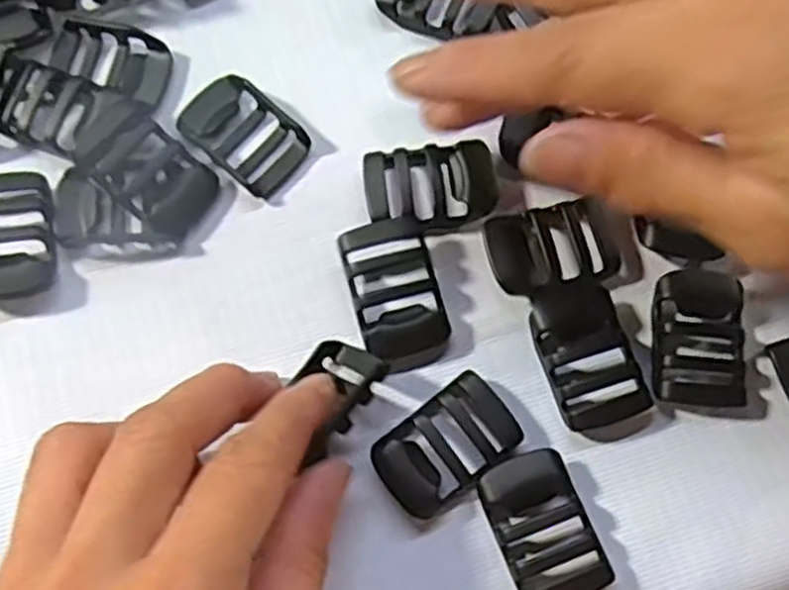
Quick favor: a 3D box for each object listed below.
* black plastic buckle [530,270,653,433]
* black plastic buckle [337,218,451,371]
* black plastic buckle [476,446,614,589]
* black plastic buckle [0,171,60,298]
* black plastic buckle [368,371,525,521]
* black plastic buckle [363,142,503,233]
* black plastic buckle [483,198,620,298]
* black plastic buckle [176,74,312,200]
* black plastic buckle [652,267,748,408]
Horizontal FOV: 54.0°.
[{"bbox_3d":[0.055,0.016,0.220,0.025,0.006,0.040,-17,75,-6],"label":"black plastic buckle"},{"bbox_3d":[0.001,0.000,0.223,0.025,0.009,0.041,-16,75,-5],"label":"black plastic buckle"},{"bbox_3d":[0.040,0.062,0.206,0.025,0.009,0.038,-22,76,-7],"label":"black plastic buckle"},{"bbox_3d":[-0.113,-0.018,0.227,0.026,0.009,0.039,-8,75,-3],"label":"black plastic buckle"},{"bbox_3d":[0.014,0.041,0.211,0.038,0.010,0.024,-36,78,-10],"label":"black plastic buckle"},{"bbox_3d":[0.011,-0.032,0.231,0.038,0.008,0.026,-7,74,-3],"label":"black plastic buckle"},{"bbox_3d":[0.045,-0.013,0.226,0.037,0.009,0.023,-13,75,-4],"label":"black plastic buckle"},{"bbox_3d":[-0.046,-0.050,0.238,0.038,0.007,0.025,41,78,10],"label":"black plastic buckle"},{"bbox_3d":[0.087,0.012,0.221,0.026,0.007,0.038,2,74,0],"label":"black plastic buckle"}]

